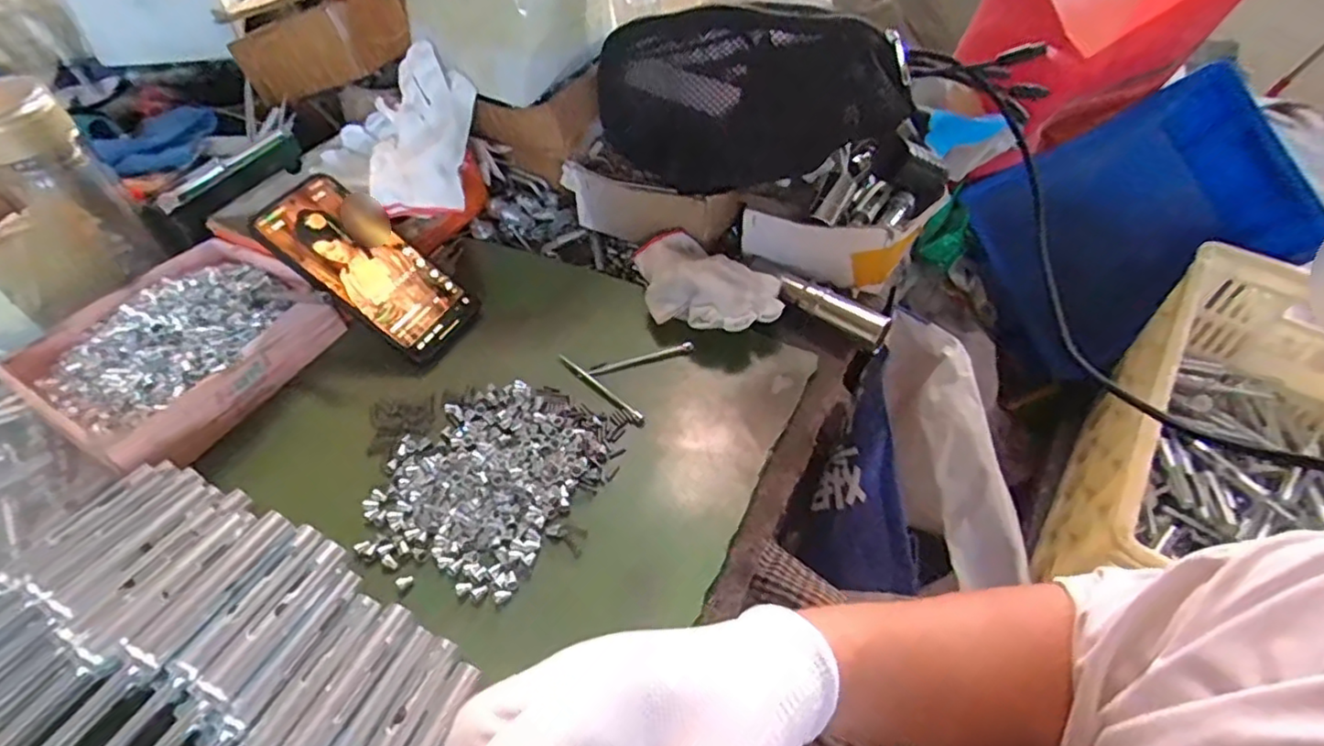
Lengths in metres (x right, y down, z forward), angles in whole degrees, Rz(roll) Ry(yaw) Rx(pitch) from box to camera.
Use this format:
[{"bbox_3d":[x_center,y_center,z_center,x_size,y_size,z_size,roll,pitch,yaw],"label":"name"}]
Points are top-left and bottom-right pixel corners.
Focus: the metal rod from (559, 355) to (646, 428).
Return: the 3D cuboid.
[{"bbox_3d":[-0.046,0.009,0.467,0.090,0.004,0.008,36,59,28],"label":"metal rod"}]

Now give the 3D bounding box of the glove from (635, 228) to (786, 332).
[{"bbox_3d":[0.029,-0.069,0.502,0.133,0.044,0.078,31,58,24],"label":"glove"}]

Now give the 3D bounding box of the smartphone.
[{"bbox_3d":[-0.222,-0.079,0.490,0.162,0.012,0.074,40,58,-10],"label":"smartphone"}]

